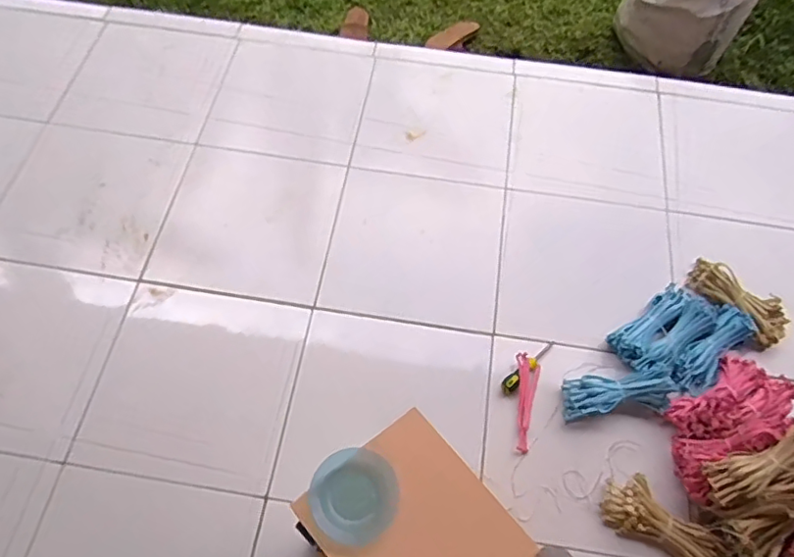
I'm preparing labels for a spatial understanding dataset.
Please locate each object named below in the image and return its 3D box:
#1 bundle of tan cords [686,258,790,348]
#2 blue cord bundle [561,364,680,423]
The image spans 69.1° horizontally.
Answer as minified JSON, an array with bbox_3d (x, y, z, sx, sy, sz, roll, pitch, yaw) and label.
[{"bbox_3d":[0.747,0.050,1.267,0.084,0.064,0.228,-34,69,-18],"label":"bundle of tan cords"},{"bbox_3d":[0.447,0.233,1.166,0.225,0.051,0.088,-11,62,5],"label":"blue cord bundle"}]

